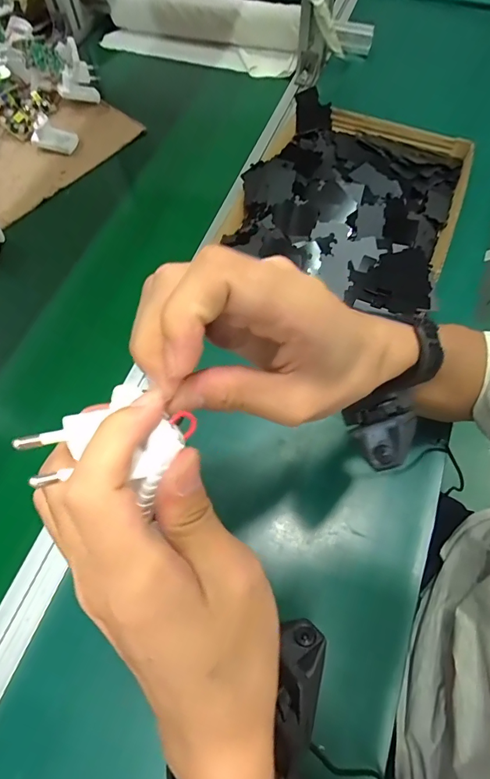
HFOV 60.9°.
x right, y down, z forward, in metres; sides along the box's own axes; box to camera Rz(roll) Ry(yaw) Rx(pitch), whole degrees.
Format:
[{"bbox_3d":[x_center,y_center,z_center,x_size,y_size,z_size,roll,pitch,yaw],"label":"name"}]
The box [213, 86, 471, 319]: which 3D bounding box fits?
[{"bbox_3d":[0.125,-0.255,0.528,0.282,0.077,0.299,20,68,10],"label":"box"}]

